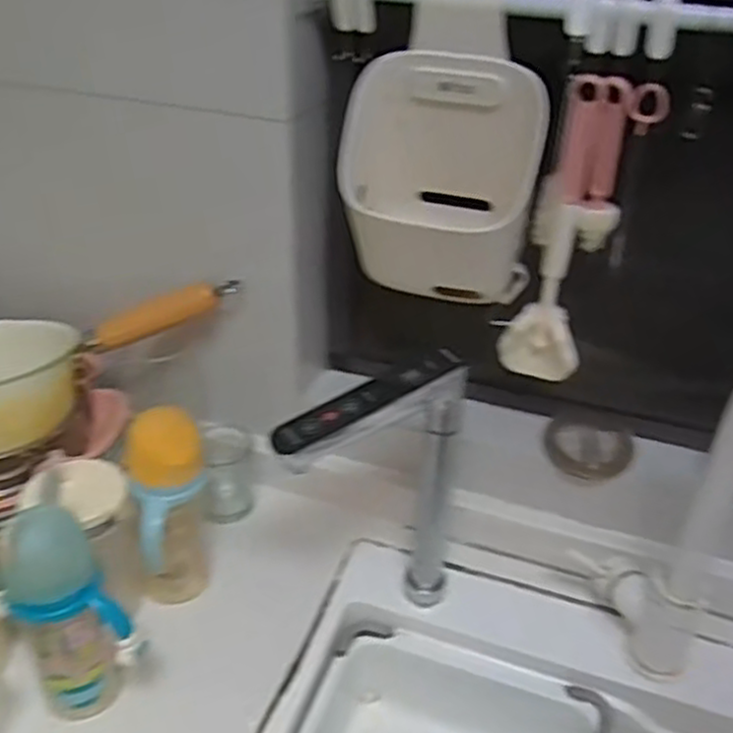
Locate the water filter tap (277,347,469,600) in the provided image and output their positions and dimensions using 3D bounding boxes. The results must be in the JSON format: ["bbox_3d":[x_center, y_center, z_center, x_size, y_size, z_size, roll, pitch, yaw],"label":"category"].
[{"bbox_3d":[0.003,0.117,0.656,0.160,0.271,0.035,-15,38,-23],"label":"water filter tap"}]

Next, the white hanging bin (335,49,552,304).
[{"bbox_3d":[0.067,-0.159,0.658,0.155,0.196,0.100,13,36,16],"label":"white hanging bin"}]

